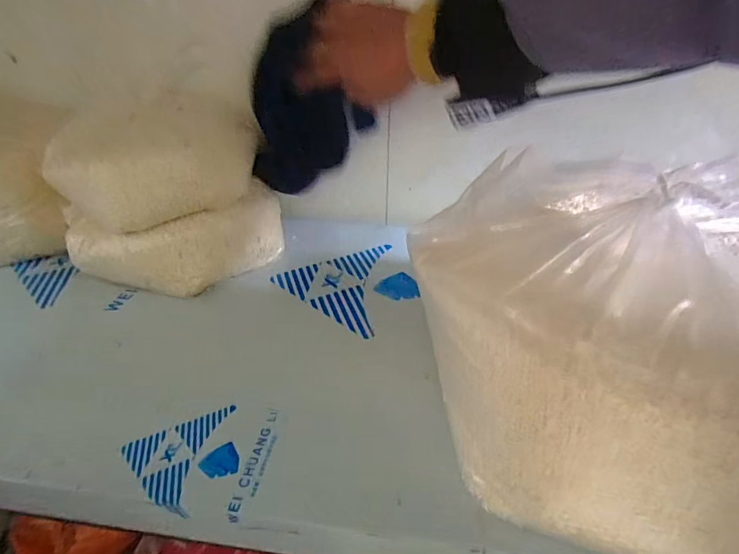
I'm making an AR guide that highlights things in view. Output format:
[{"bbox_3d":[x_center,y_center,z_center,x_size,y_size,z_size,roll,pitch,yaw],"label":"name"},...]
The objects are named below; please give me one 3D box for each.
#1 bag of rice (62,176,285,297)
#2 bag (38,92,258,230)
[{"bbox_3d":[-0.186,-0.049,0.452,0.164,0.067,0.147,9,32,13],"label":"bag of rice"},{"bbox_3d":[-0.197,-0.113,0.418,0.184,0.083,0.130,-10,32,-17],"label":"bag"}]

